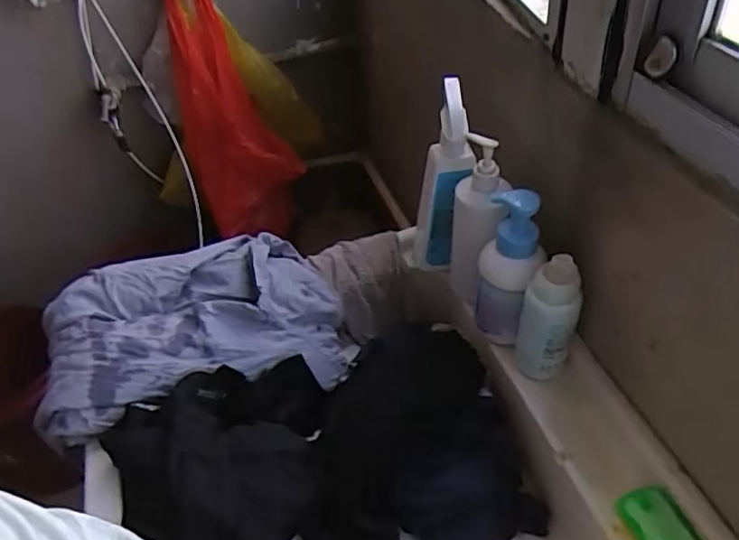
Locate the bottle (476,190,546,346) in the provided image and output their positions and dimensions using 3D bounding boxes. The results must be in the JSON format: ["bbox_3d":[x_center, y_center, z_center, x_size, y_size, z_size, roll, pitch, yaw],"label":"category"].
[{"bbox_3d":[0.159,0.000,0.695,0.067,0.189,0.056,6,45,15],"label":"bottle"}]

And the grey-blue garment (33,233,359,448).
[{"bbox_3d":[-0.216,0.076,0.758,0.349,0.124,0.189,-20,44,-13],"label":"grey-blue garment"}]

